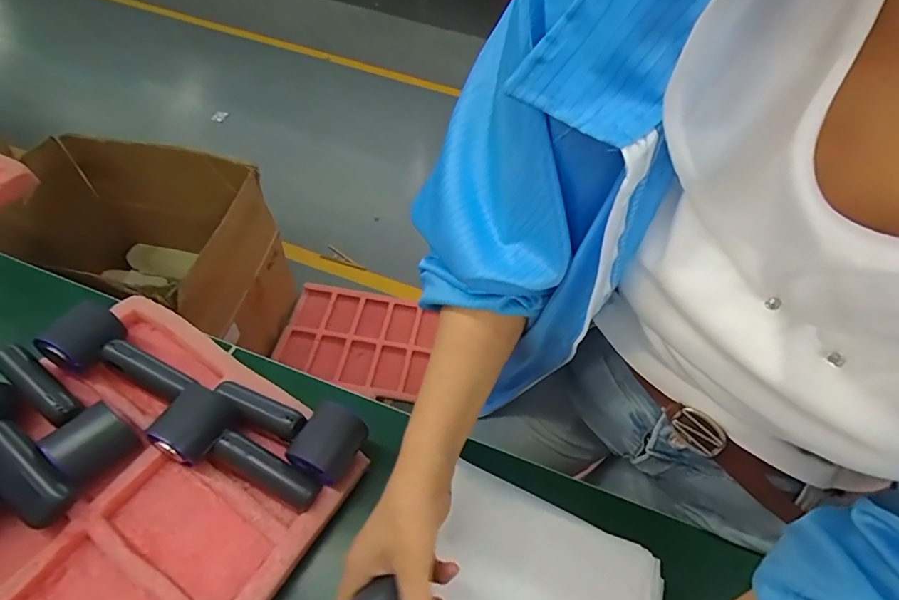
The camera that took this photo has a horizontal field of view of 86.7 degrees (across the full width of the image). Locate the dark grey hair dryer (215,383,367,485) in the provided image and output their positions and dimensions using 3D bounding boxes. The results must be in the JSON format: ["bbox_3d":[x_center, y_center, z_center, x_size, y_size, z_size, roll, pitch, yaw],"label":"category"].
[{"bbox_3d":[-0.153,0.114,0.441,0.147,0.045,0.057,22,54,10],"label":"dark grey hair dryer"}]

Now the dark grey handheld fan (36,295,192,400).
[{"bbox_3d":[-0.322,0.057,0.471,0.143,0.046,0.064,29,55,-3],"label":"dark grey handheld fan"}]

